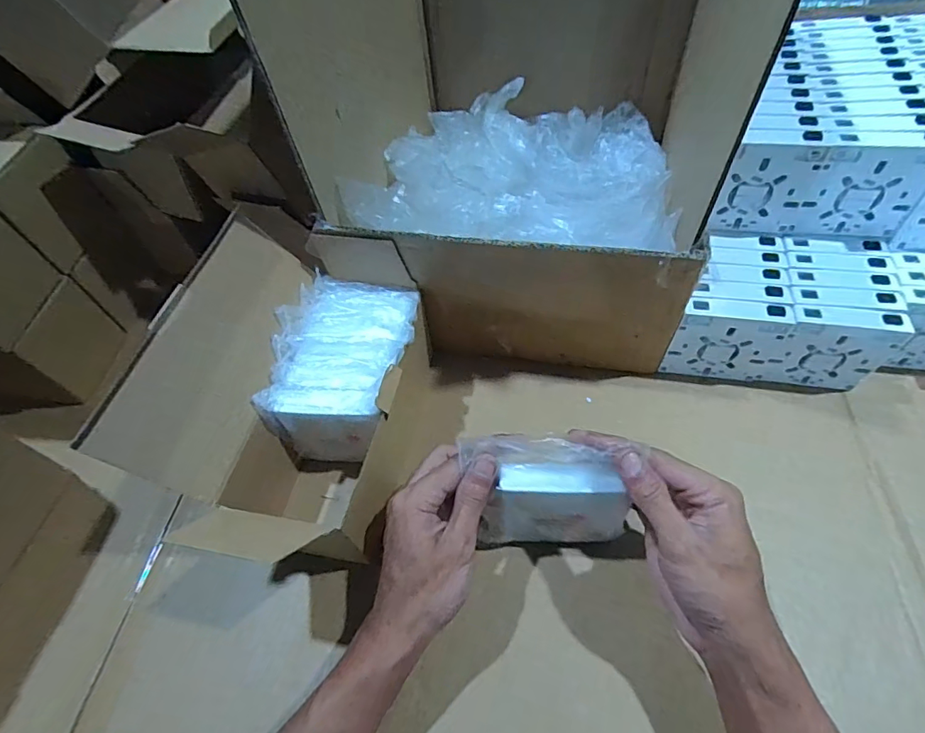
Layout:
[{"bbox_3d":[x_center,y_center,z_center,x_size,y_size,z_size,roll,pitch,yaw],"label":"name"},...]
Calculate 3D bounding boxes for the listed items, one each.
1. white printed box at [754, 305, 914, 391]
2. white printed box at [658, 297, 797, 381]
[{"bbox_3d":[0.318,-0.014,0.425,0.085,0.087,0.021,6,57,9],"label":"white printed box"},{"bbox_3d":[0.234,-0.022,0.438,0.088,0.087,0.022,5,57,8],"label":"white printed box"}]

